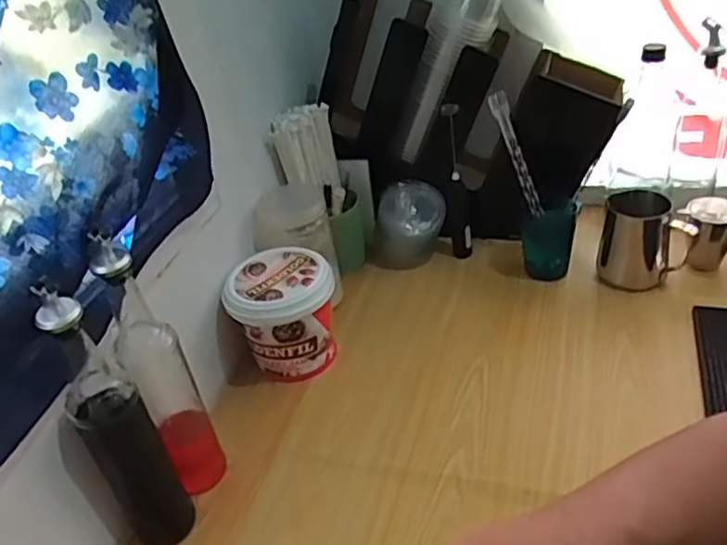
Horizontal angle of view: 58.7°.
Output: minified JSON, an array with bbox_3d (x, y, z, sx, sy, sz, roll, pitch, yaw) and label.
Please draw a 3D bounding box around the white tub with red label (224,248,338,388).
[{"bbox_3d":[-0.099,0.055,0.816,0.123,0.133,0.124,-7,35,5],"label":"white tub with red label"}]

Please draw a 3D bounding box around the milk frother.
[{"bbox_3d":[0.135,-0.132,0.921,0.034,0.228,0.035,-3,35,11],"label":"milk frother"}]

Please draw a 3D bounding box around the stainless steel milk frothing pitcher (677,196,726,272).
[{"bbox_3d":[0.457,-0.055,0.860,0.065,0.084,0.066,18,43,34],"label":"stainless steel milk frothing pitcher"}]

